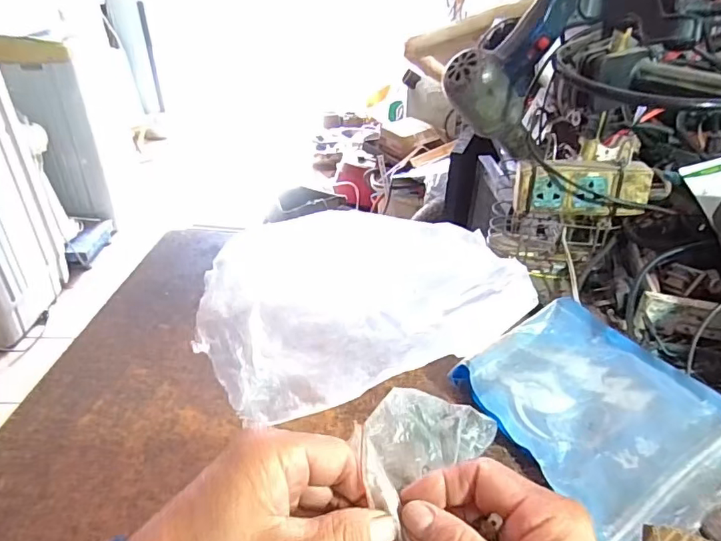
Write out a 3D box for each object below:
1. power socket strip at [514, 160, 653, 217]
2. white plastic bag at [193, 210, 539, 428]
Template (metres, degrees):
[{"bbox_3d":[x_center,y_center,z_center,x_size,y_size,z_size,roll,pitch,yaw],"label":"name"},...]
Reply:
[{"bbox_3d":[0.236,-0.088,0.552,0.133,0.054,0.025,6,32,8],"label":"power socket strip"},{"bbox_3d":[-0.003,0.028,0.466,0.268,0.093,0.175,-9,33,-16],"label":"white plastic bag"}]

